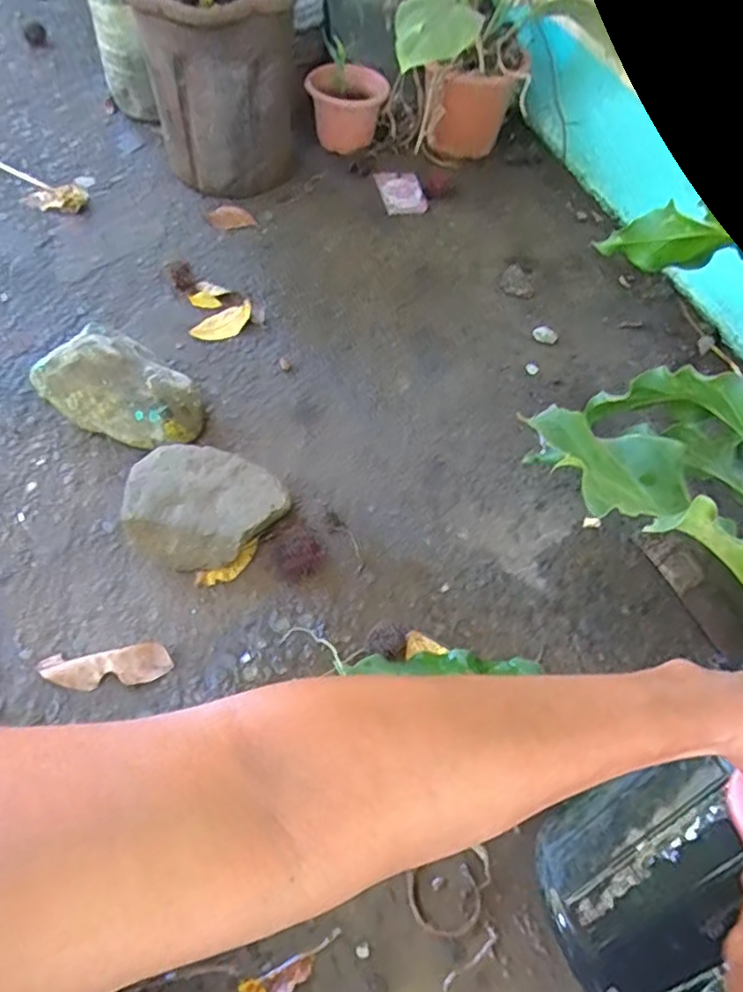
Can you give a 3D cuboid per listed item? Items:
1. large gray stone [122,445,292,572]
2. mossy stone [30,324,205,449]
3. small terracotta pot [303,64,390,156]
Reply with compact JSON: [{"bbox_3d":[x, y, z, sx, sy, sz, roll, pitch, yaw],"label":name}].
[{"bbox_3d":[-0.178,0.011,0.717,0.161,0.078,0.129,-2,58,-5],"label":"large gray stone"},{"bbox_3d":[-0.299,-0.130,0.789,0.190,0.097,0.125,31,61,15],"label":"mossy stone"},{"bbox_3d":[-0.044,-0.654,1.128,0.136,0.105,0.105,3,58,-2],"label":"small terracotta pot"}]

